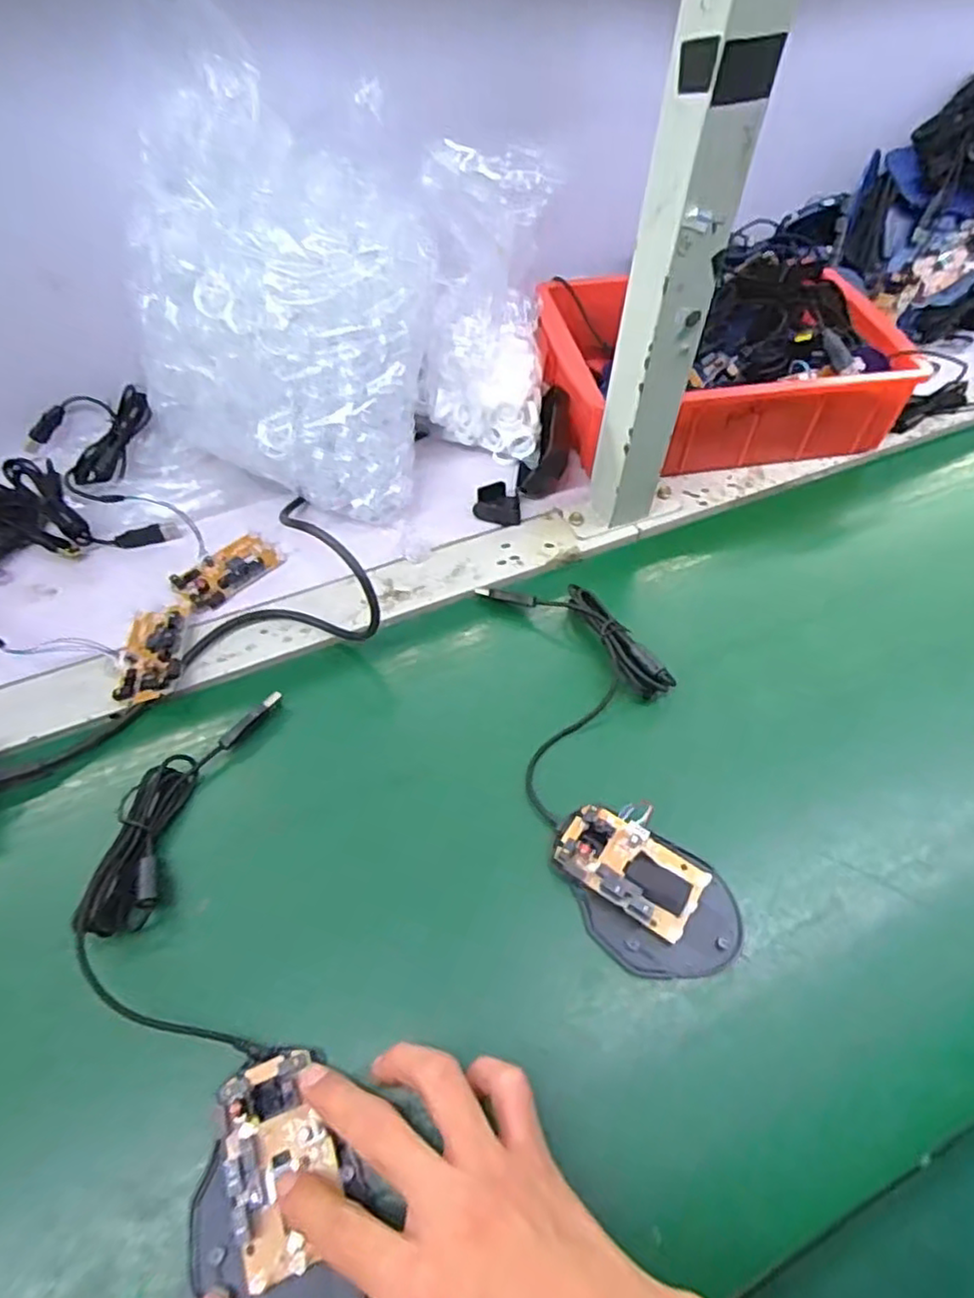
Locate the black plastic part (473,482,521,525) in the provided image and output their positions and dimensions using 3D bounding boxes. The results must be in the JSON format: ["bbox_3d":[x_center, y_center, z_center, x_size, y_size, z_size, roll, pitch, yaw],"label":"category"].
[{"bbox_3d":[0.011,-0.123,0.566,0.038,0.013,0.035,10,56,6],"label":"black plastic part"}]

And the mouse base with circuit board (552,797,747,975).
[{"bbox_3d":[0.088,0.135,0.382,0.073,0.021,0.108,-36,63,-23],"label":"mouse base with circuit board"}]

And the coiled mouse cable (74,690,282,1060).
[{"bbox_3d":[-0.178,0.120,0.394,0.092,0.029,0.204,-3,55,-3],"label":"coiled mouse cable"}]

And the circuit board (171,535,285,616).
[{"bbox_3d":[-0.201,-0.061,0.526,0.043,0.014,0.077,38,63,22],"label":"circuit board"}]

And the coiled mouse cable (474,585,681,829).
[{"bbox_3d":[0.066,0.017,0.461,0.110,0.021,0.189,-9,56,-7],"label":"coiled mouse cable"}]

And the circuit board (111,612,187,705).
[{"bbox_3d":[-0.235,0.003,0.477,0.041,0.017,0.073,-5,55,-4],"label":"circuit board"}]

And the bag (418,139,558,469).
[{"bbox_3d":[-0.003,-0.270,0.554,0.100,0.226,0.085,-2,37,-1],"label":"bag"}]

